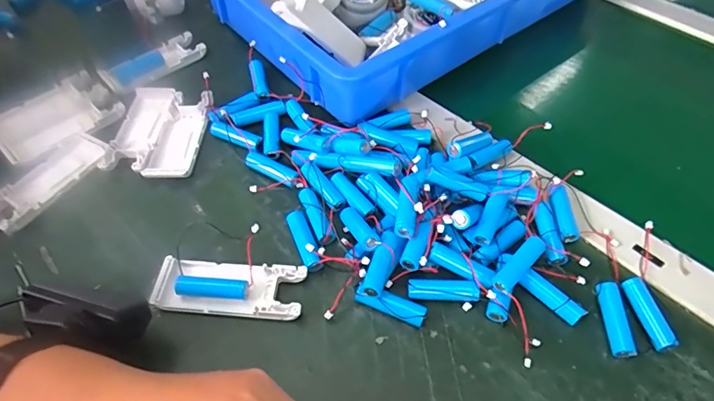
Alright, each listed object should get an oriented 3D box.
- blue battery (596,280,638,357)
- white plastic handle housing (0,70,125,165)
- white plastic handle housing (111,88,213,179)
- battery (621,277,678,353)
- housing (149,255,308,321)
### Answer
[{"bbox_3d":[0.177,0.083,0.327,0.016,0.012,0.053,2,53,2],"label":"blue battery"},{"bbox_3d":[-0.288,-0.079,0.449,0.088,0.014,0.104,38,62,25],"label":"white plastic handle housing"},{"bbox_3d":[-0.184,-0.065,0.440,0.082,0.020,0.102,6,53,4],"label":"white plastic handle housing"},{"bbox_3d":[0.200,0.079,0.327,0.018,0.013,0.050,-12,54,-8],"label":"battery"},{"bbox_3d":[-0.092,0.063,0.341,0.105,0.015,0.038,4,53,3],"label":"housing"}]

